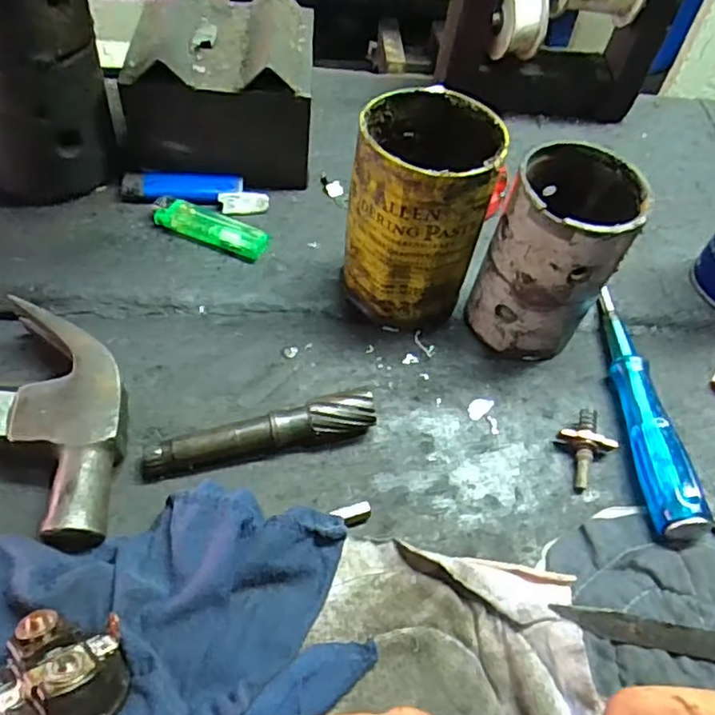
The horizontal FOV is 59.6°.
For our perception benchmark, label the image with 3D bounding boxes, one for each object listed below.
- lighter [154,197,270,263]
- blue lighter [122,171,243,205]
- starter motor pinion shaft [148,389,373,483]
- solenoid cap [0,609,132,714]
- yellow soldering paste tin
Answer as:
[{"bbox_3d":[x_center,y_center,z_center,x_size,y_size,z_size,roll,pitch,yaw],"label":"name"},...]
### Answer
[{"bbox_3d":[-0.096,-0.084,0.408,0.077,0.012,0.023,20,52,10],"label":"lighter"},{"bbox_3d":[-0.118,-0.114,0.424,0.079,0.013,0.024,-4,52,-9],"label":"blue lighter"},{"bbox_3d":[-0.049,0.038,0.319,0.116,0.023,0.017,-7,53,-11],"label":"starter motor pinion shaft"},{"bbox_3d":[-0.110,0.118,0.228,0.044,0.026,0.047,3,51,-4],"label":"solenoid cap"},{"bbox_3d":[0.034,-0.079,0.358,0.072,0.117,0.072,3,51,-4],"label":"yellow soldering paste tin"}]

